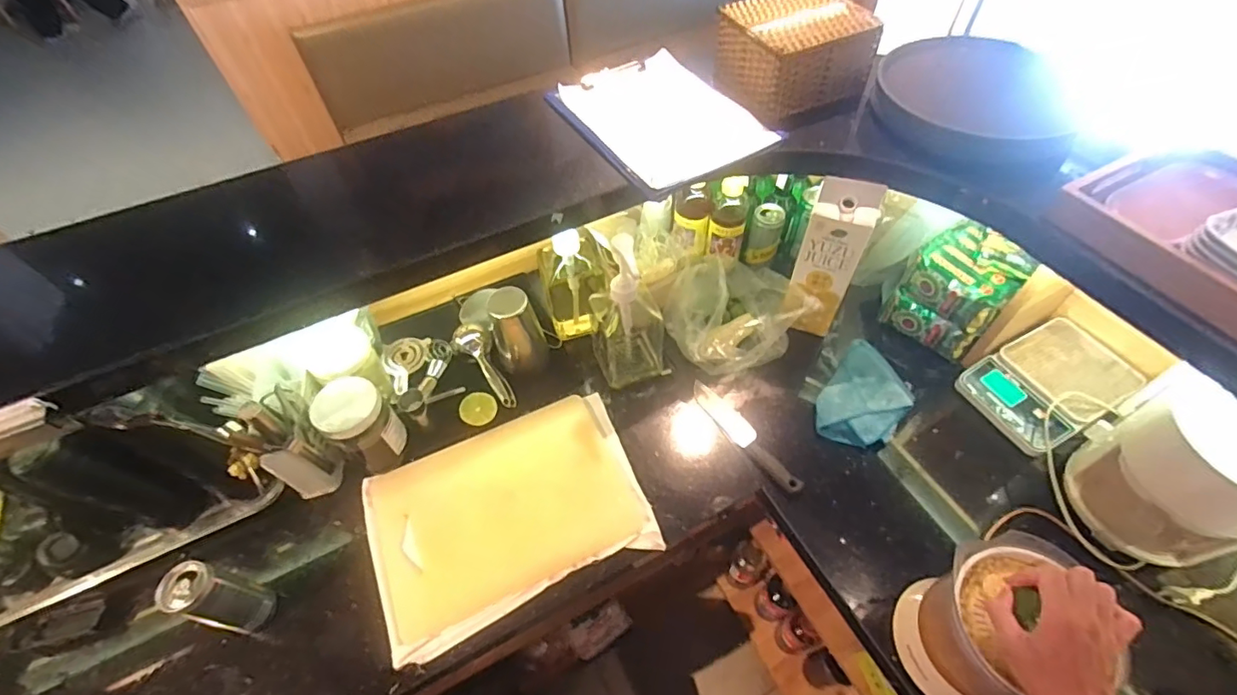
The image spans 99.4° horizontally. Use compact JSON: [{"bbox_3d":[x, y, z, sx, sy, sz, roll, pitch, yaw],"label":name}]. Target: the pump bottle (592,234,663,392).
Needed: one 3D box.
[{"bbox_3d":[0.014,-0.051,0.810,0.108,0.272,0.082,-11,54,-5],"label":"pump bottle"}]

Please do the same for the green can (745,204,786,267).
[{"bbox_3d":[0.269,-0.205,0.965,0.057,0.106,0.059,-1,54,2],"label":"green can"}]

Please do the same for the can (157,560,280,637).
[{"bbox_3d":[-0.488,0.315,0.654,0.056,0.156,0.054,-1,54,2],"label":"can"}]

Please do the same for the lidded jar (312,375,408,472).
[{"bbox_3d":[-0.375,0.116,0.777,0.087,0.149,0.084,-1,54,2],"label":"lidded jar"}]

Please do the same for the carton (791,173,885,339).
[{"bbox_3d":[0.331,-0.137,0.838,0.098,0.270,0.075,15,56,13],"label":"carton"}]

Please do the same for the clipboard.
[{"bbox_3d":[0.056,-0.342,0.775,0.221,0.018,0.309,-28,57,-17],"label":"clipboard"}]

